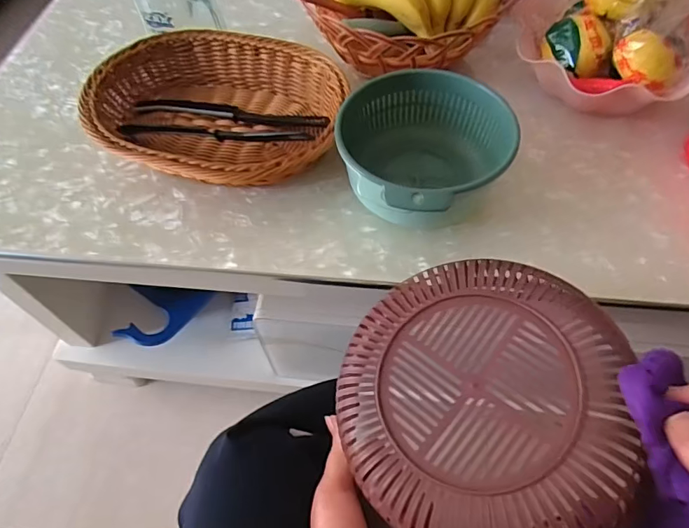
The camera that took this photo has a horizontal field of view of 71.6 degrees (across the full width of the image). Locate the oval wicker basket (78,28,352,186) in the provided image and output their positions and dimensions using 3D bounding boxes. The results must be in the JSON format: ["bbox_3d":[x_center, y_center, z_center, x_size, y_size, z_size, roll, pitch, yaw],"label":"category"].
[{"bbox_3d":[-0.135,-0.161,0.513,0.258,0.061,0.193,13,58,10],"label":"oval wicker basket"}]

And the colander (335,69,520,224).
[{"bbox_3d":[0.075,-0.095,0.457,0.156,0.069,0.148,3,57,5],"label":"colander"}]

